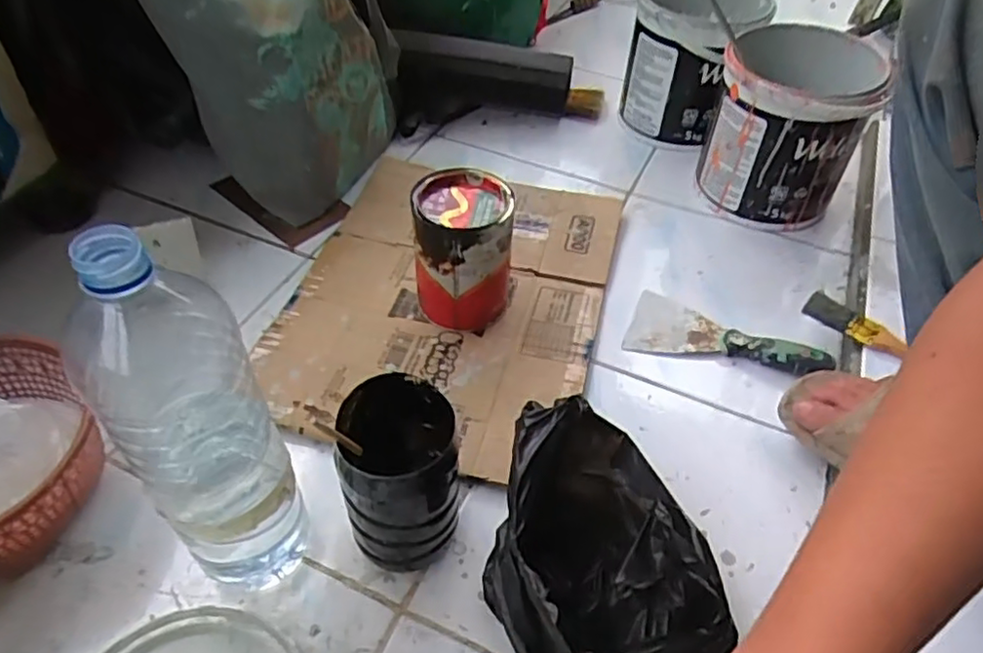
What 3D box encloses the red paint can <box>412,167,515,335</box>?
[{"bbox_3d":[-0.029,-0.074,0.661,0.093,0.134,0.095,2,48,-3],"label":"red paint can"}]

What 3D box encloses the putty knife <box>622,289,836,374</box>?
[{"bbox_3d":[0.245,0.011,0.681,0.195,0.025,0.084,19,49,12],"label":"putty knife"}]

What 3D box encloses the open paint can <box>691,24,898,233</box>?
[{"bbox_3d":[0.358,-0.238,0.812,0.165,0.191,0.164,2,48,-3],"label":"open paint can"}]

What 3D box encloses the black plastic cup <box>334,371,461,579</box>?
[{"bbox_3d":[-0.068,0.114,0.481,0.070,0.145,0.081,-7,49,-11],"label":"black plastic cup"}]

